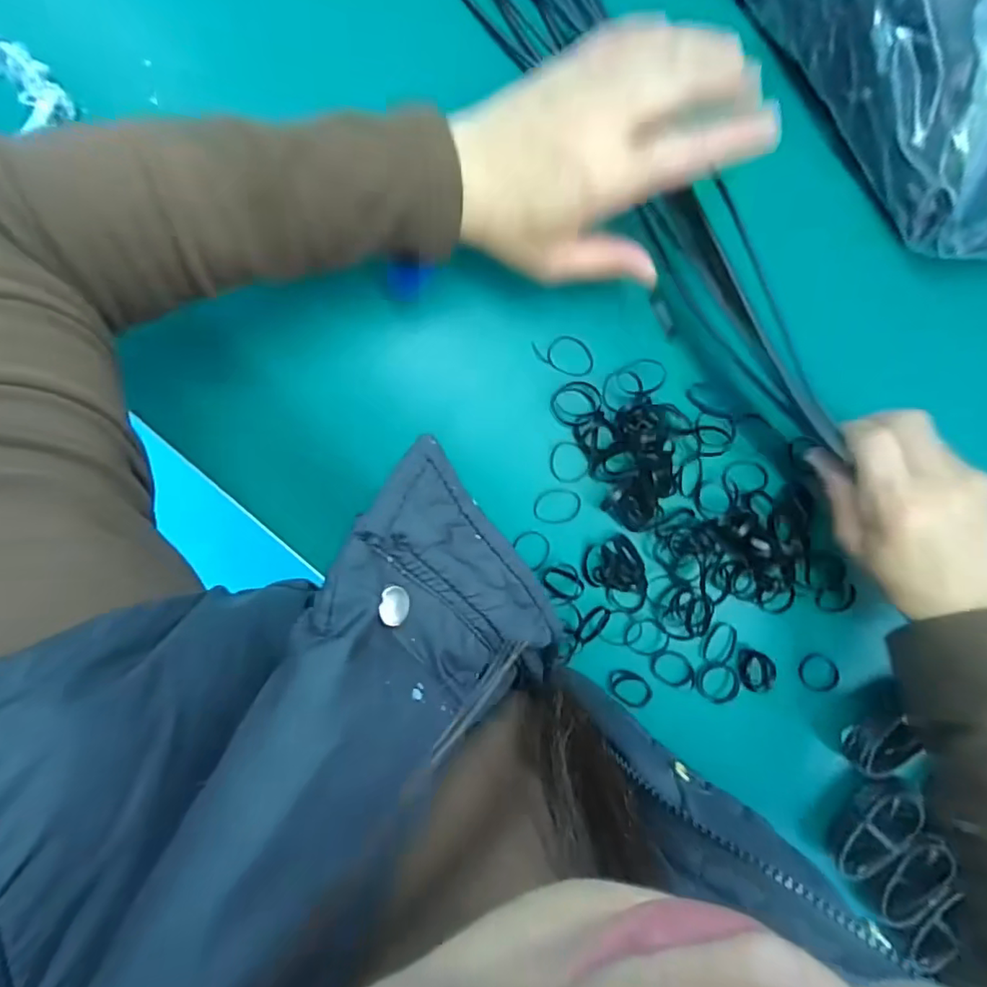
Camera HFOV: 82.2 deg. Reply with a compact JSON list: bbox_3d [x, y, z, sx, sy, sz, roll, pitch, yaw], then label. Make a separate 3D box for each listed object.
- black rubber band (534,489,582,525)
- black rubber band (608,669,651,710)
[{"bbox_3d":[0.042,0.009,0.368,0.031,0.004,0.023,3,97,-3],"label":"black rubber band"},{"bbox_3d":[0.093,0.132,0.385,0.034,0.009,0.022,42,94,-7],"label":"black rubber band"}]

